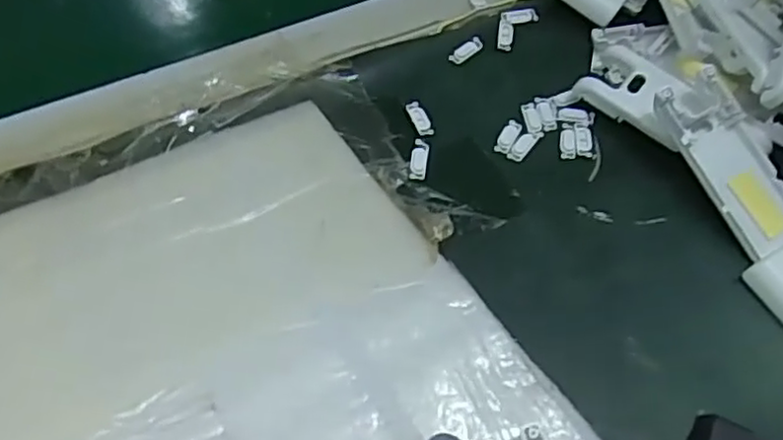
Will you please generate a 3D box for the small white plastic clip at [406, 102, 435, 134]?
[{"bbox_3d":[0.016,-0.057,0.373,0.008,0.004,0.023,-19,56,-15],"label":"small white plastic clip"}]

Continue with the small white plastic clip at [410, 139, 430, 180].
[{"bbox_3d":[0.015,-0.032,0.360,0.009,0.005,0.024,6,54,3],"label":"small white plastic clip"}]

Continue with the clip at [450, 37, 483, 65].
[{"bbox_3d":[0.045,-0.100,0.404,0.025,0.004,0.010,-35,62,-24],"label":"clip"}]

